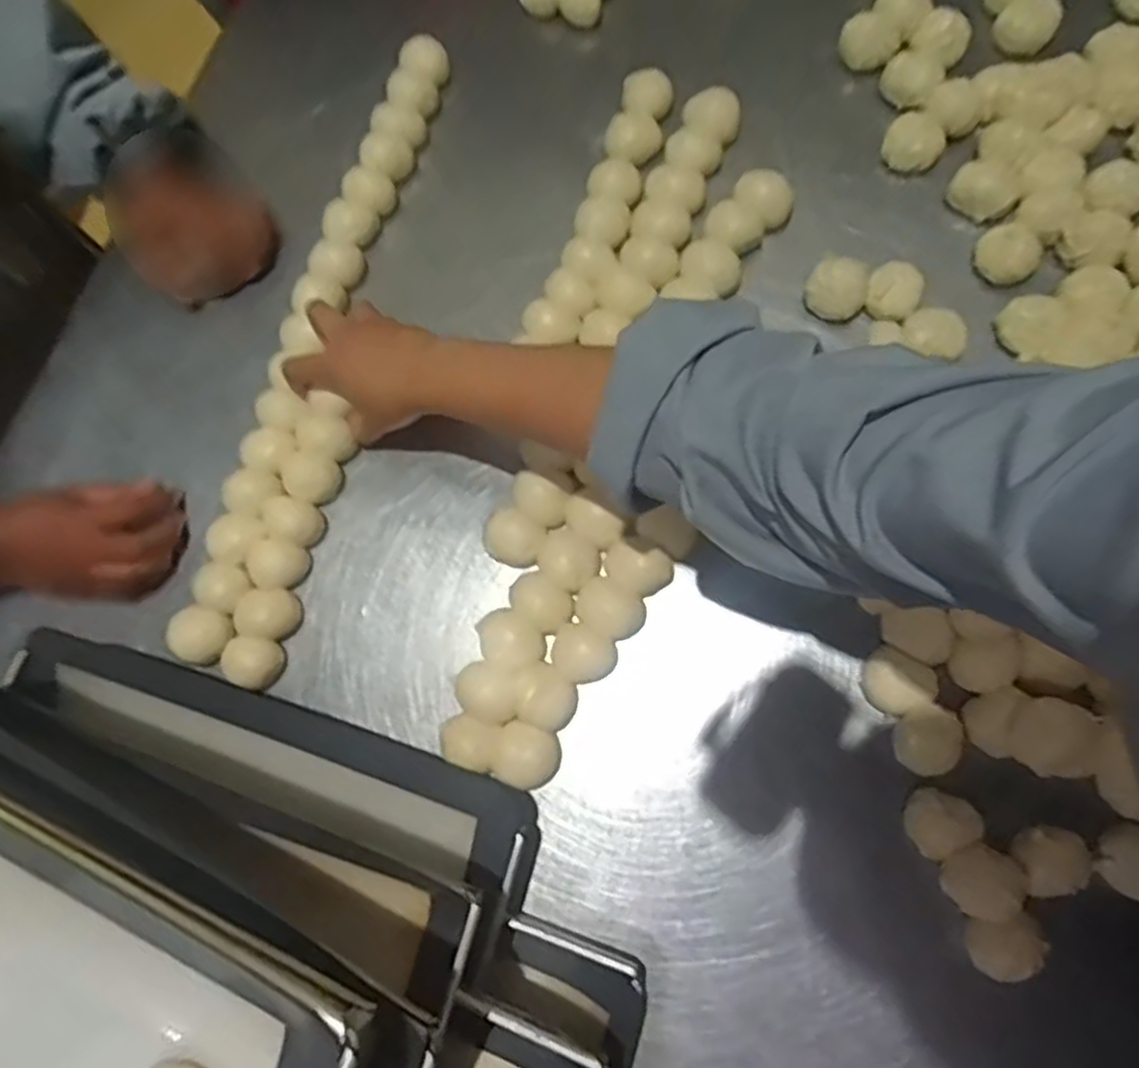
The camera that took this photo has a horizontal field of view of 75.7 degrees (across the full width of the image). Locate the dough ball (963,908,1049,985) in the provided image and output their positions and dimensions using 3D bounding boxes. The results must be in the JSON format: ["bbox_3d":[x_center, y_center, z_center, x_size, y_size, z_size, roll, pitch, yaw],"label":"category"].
[{"bbox_3d":[0.253,0.240,0.428,0.037,0.031,0.035,-2,75,7],"label":"dough ball"}]

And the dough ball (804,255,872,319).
[{"bbox_3d":[0.202,-0.185,0.558,0.045,0.041,0.036,28,80,14],"label":"dough ball"}]

